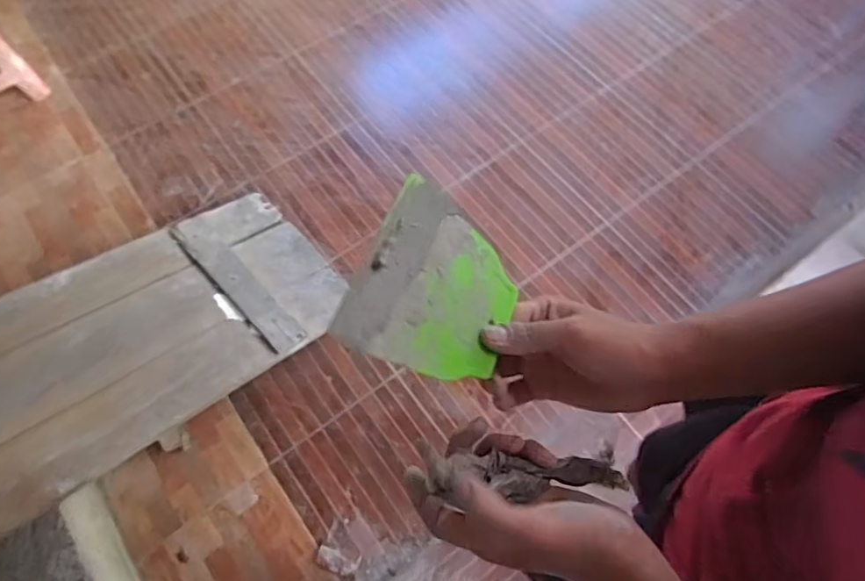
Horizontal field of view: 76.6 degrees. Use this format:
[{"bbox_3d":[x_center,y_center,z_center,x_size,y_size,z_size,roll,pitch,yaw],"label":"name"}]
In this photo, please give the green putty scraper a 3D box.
[{"bbox_3d":[0.005,-0.001,0.347,0.103,0.006,0.120,33,59,-19],"label":"green putty scraper"}]

